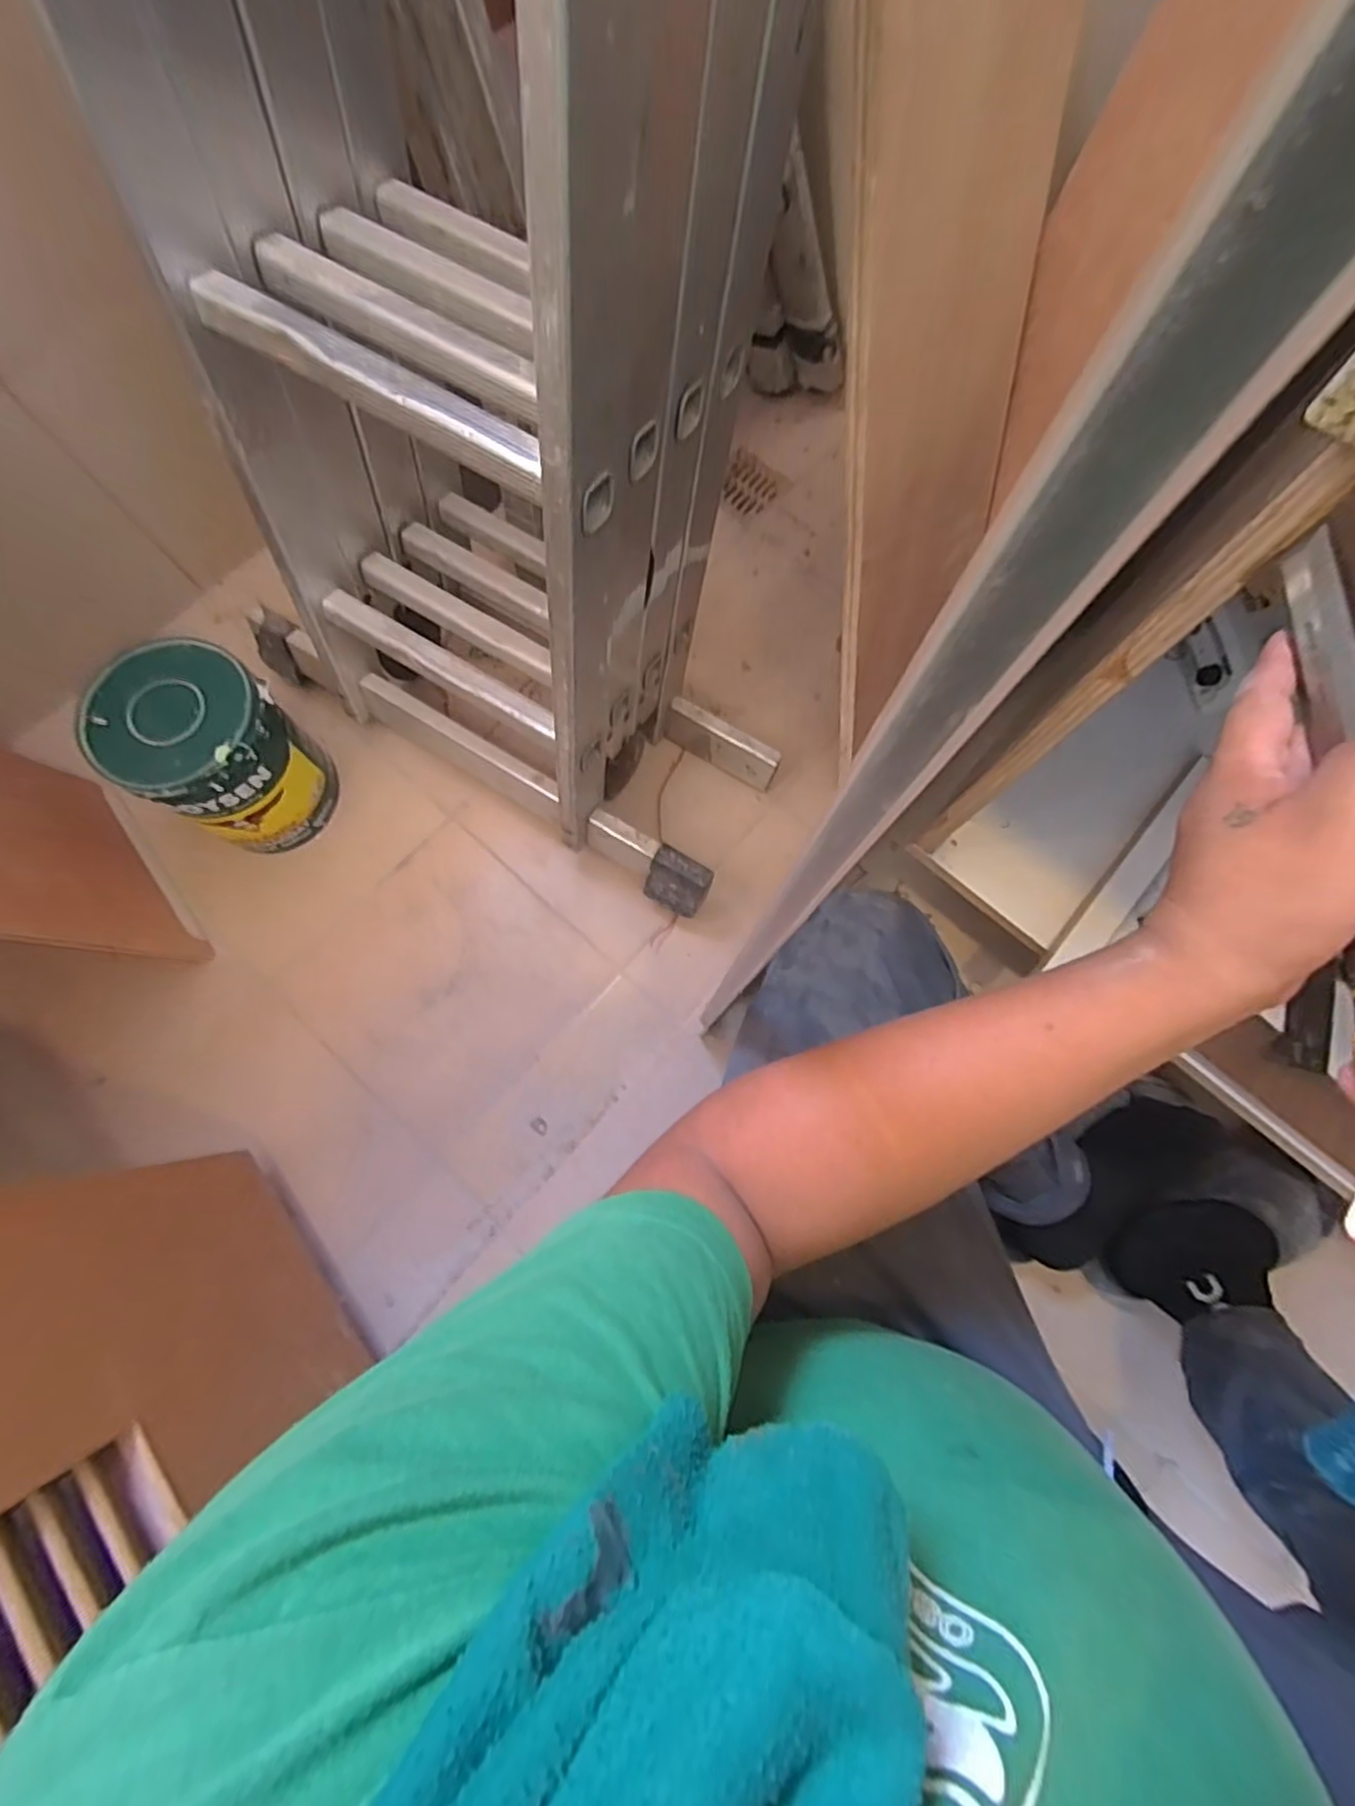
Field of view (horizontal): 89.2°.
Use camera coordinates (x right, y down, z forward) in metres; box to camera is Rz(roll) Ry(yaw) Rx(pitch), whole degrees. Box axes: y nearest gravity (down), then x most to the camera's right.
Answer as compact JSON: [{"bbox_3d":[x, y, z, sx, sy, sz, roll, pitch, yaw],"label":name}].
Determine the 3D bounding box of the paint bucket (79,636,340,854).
[{"bbox_3d":[-0.511,-0.167,0.782,0.150,0.204,0.155,0,77,0],"label":"paint bucket"}]

